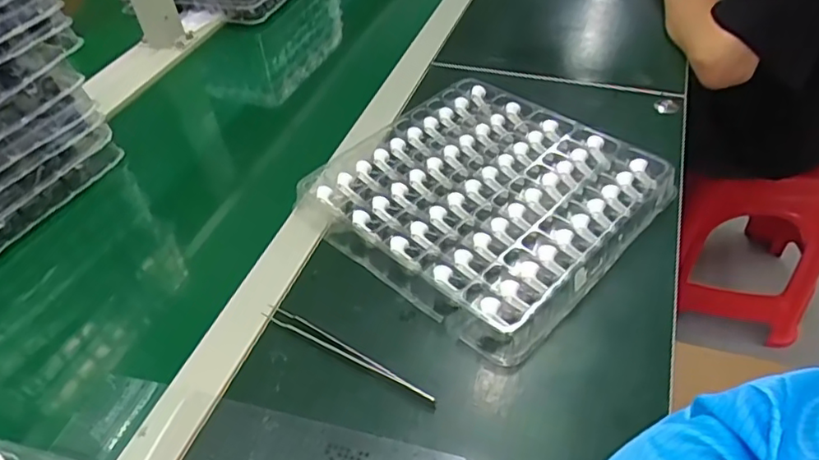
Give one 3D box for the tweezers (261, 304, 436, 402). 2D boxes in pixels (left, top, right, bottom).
[{"bbox_3d":[-0.050,0.090,0.430,0.154,0.008,0.011,23,51,26],"label":"tweezers"}]

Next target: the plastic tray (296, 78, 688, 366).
[{"bbox_3d":[0.066,-0.038,0.529,0.254,0.028,0.249,32,56,32],"label":"plastic tray"}]

